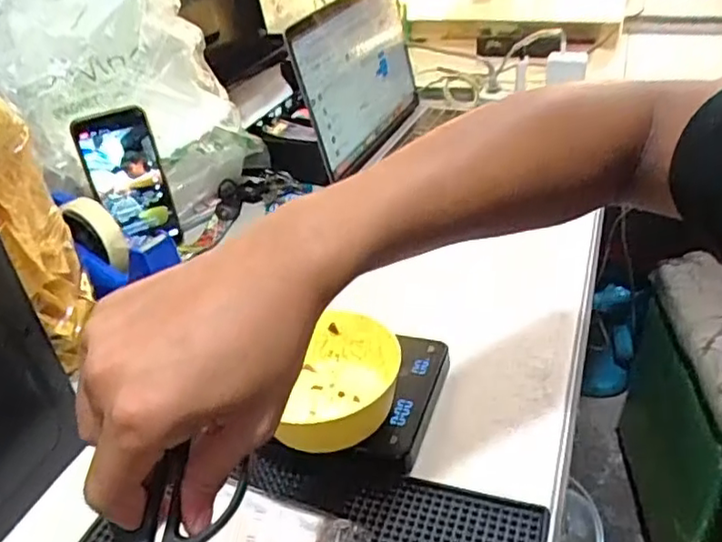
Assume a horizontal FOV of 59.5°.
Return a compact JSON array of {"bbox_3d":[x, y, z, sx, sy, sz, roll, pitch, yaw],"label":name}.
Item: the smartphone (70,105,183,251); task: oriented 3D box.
[{"bbox_3d":[-0.257,-0.100,0.702,0.081,0.156,0.017,-23,31,-22],"label":"smartphone"}]

